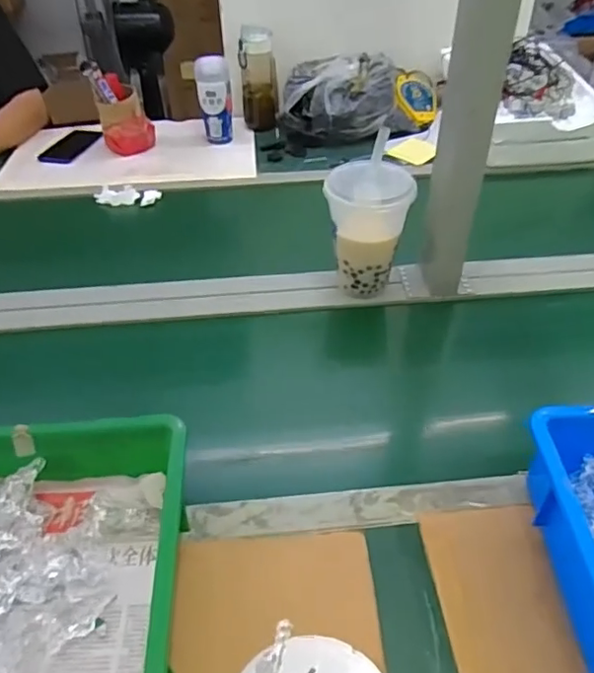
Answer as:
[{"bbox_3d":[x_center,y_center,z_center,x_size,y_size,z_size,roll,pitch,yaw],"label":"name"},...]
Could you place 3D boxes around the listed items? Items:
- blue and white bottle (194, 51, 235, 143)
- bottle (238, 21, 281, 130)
[{"bbox_3d":[-0.167,-0.488,1.166,0.068,0.169,0.056,-5,42,-4],"label":"blue and white bottle"},{"bbox_3d":[-0.079,-0.542,1.198,0.075,0.196,0.066,-2,42,0],"label":"bottle"}]

